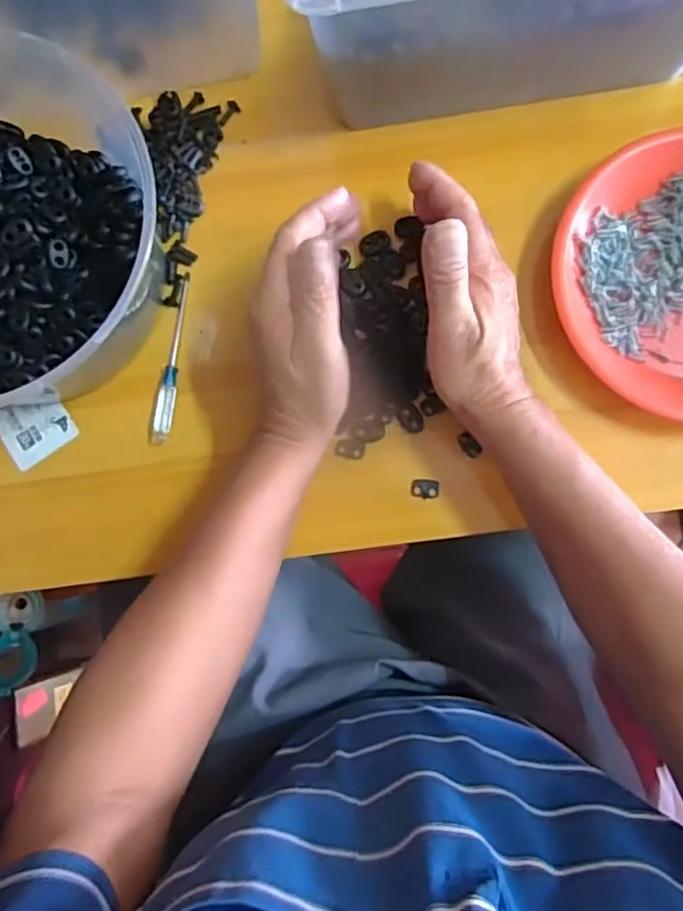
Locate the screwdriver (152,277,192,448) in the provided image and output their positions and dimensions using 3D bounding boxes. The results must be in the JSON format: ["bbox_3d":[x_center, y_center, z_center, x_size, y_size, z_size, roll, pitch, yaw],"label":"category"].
[{"bbox_3d":[-0.116,-0.068,0.451,0.012,0.010,0.119,9,84,6],"label":"screwdriver"}]

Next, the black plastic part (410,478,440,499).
[{"bbox_3d":[0.056,0.023,0.435,0.019,0.005,0.013,3,83,5],"label":"black plastic part"}]

